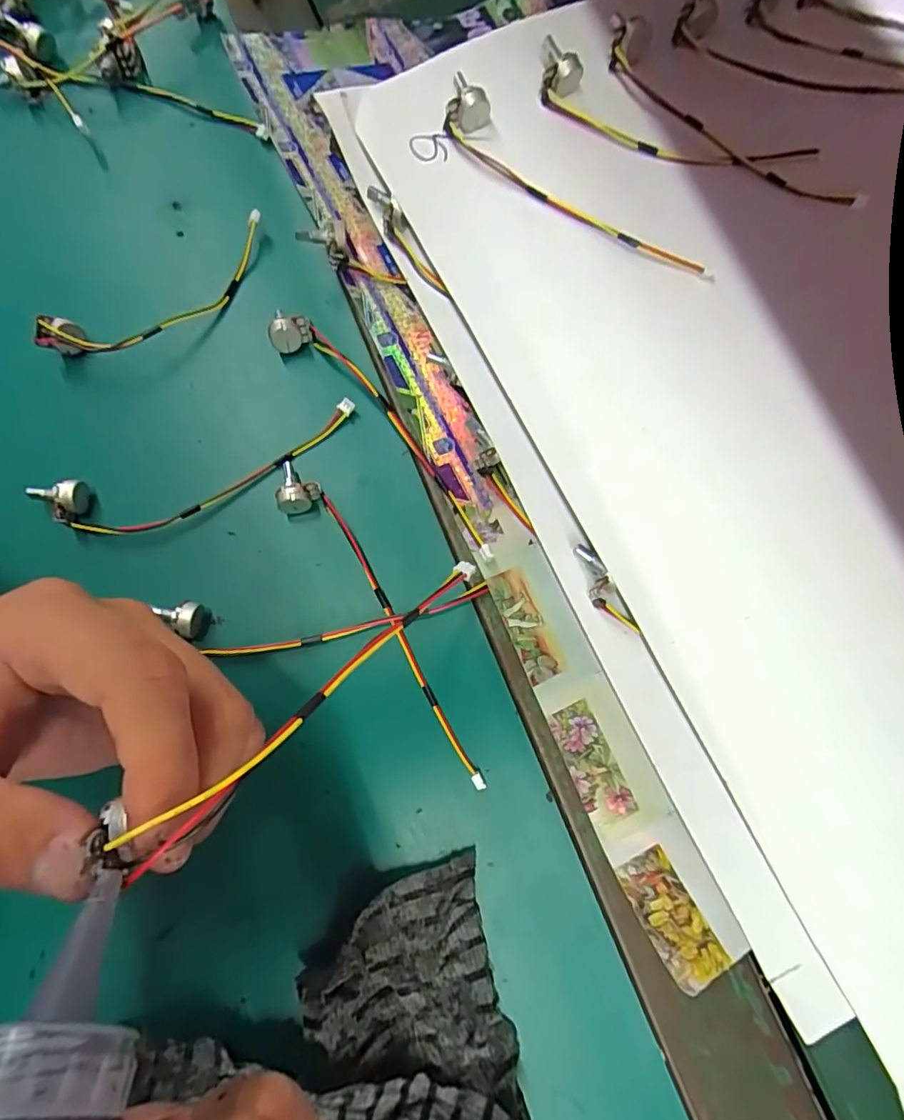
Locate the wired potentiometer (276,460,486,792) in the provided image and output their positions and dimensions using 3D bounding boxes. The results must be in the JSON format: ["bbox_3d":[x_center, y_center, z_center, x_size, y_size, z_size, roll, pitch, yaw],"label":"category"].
[{"bbox_3d":[-0.033,0.024,0.258,0.021,0.016,0.179,-36,81,-7],"label":"wired potentiometer"}]

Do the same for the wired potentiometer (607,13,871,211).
[{"bbox_3d":[0.138,-0.223,0.278,0.155,0.014,0.027,44,81,8],"label":"wired potentiometer"}]

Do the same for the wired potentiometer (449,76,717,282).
[{"bbox_3d":[0.058,-0.180,0.268,0.157,0.017,0.026,39,81,7],"label":"wired potentiometer"}]

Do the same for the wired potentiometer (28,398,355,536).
[{"bbox_3d":[-0.122,-0.041,0.273,0.158,0.018,0.035,-19,79,-4],"label":"wired potentiometer"}]

